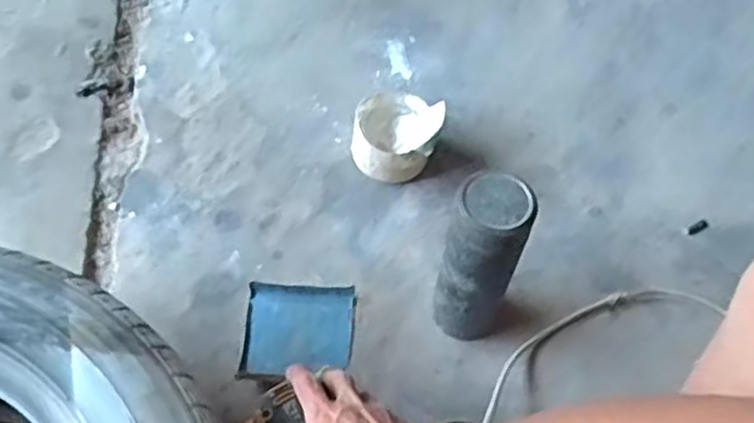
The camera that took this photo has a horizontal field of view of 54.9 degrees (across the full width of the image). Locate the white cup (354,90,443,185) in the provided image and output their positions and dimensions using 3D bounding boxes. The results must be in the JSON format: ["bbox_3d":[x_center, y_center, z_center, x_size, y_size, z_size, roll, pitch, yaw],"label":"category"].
[{"bbox_3d":[0.023,-0.094,0.867,0.105,0.078,0.105,0,56,-3],"label":"white cup"}]

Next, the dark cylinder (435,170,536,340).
[{"bbox_3d":[0.098,0.052,0.694,0.064,0.212,0.066,1,56,-2],"label":"dark cylinder"}]

